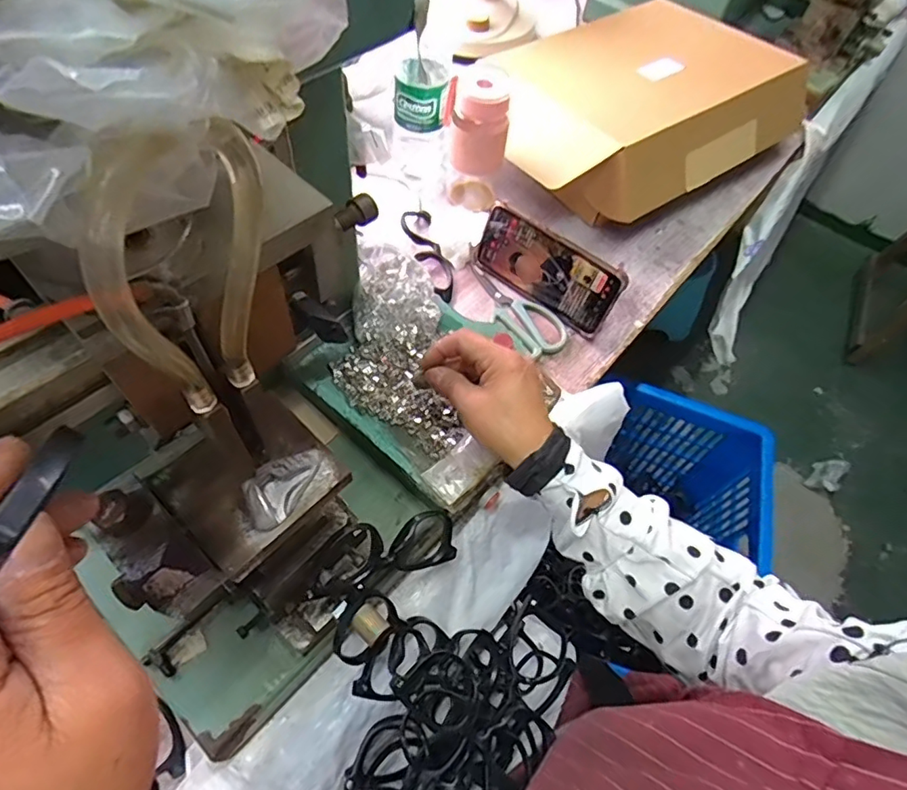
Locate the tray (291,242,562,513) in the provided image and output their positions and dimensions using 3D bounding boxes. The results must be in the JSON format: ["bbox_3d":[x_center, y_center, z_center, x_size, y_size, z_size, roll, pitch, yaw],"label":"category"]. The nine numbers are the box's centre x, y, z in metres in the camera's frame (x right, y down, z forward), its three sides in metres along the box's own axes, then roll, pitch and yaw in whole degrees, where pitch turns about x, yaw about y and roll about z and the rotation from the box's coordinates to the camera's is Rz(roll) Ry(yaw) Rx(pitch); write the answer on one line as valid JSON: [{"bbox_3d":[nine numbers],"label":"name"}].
[{"bbox_3d":[-0.030,-0.026,0.461,0.205,0.030,0.166,33,63,15],"label":"tray"}]

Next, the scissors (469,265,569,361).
[{"bbox_3d":[0.069,-0.100,0.603,0.056,0.010,0.142,-29,65,-19],"label":"scissors"}]

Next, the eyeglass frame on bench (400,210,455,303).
[{"bbox_3d":[-0.028,-0.170,0.628,0.043,0.020,0.144,-15,62,-12],"label":"eyeglass frame on bench"}]

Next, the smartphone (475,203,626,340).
[{"bbox_3d":[0.099,-0.137,0.586,0.165,0.081,0.007,38,44,15],"label":"smartphone"}]

